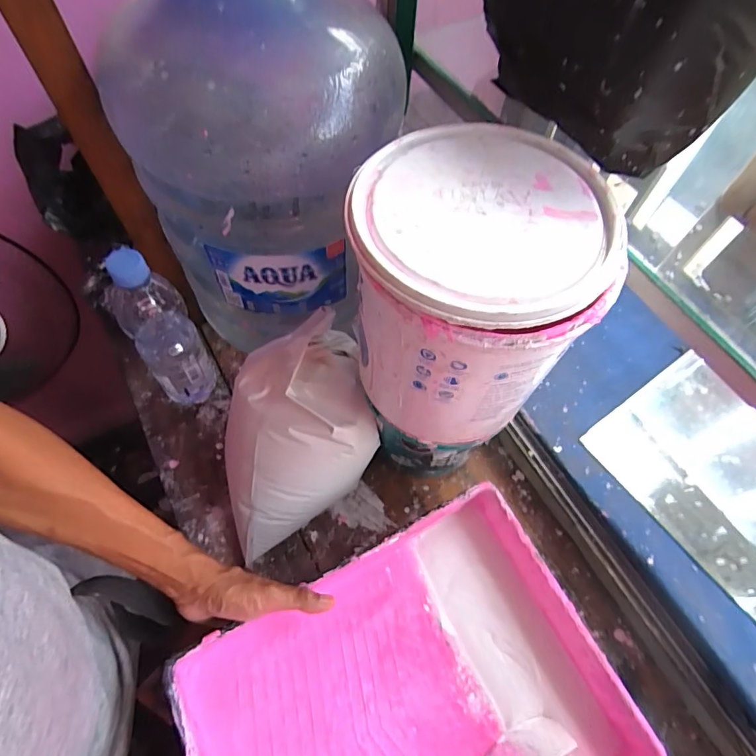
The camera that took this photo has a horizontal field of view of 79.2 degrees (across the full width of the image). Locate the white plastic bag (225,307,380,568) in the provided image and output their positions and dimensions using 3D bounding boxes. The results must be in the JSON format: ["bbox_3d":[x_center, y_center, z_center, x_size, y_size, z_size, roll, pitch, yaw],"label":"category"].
[{"bbox_3d":[-0.093,0.060,0.516,0.173,0.161,0.210,-13,63,-9],"label":"white plastic bag"}]

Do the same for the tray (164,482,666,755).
[{"bbox_3d":[0.035,0.304,0.417,0.343,0.085,0.274,-25,65,-15],"label":"tray"}]

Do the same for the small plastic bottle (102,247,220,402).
[{"bbox_3d":[-0.239,-0.042,0.517,0.070,0.246,0.053,-30,67,-17],"label":"small plastic bottle"}]

